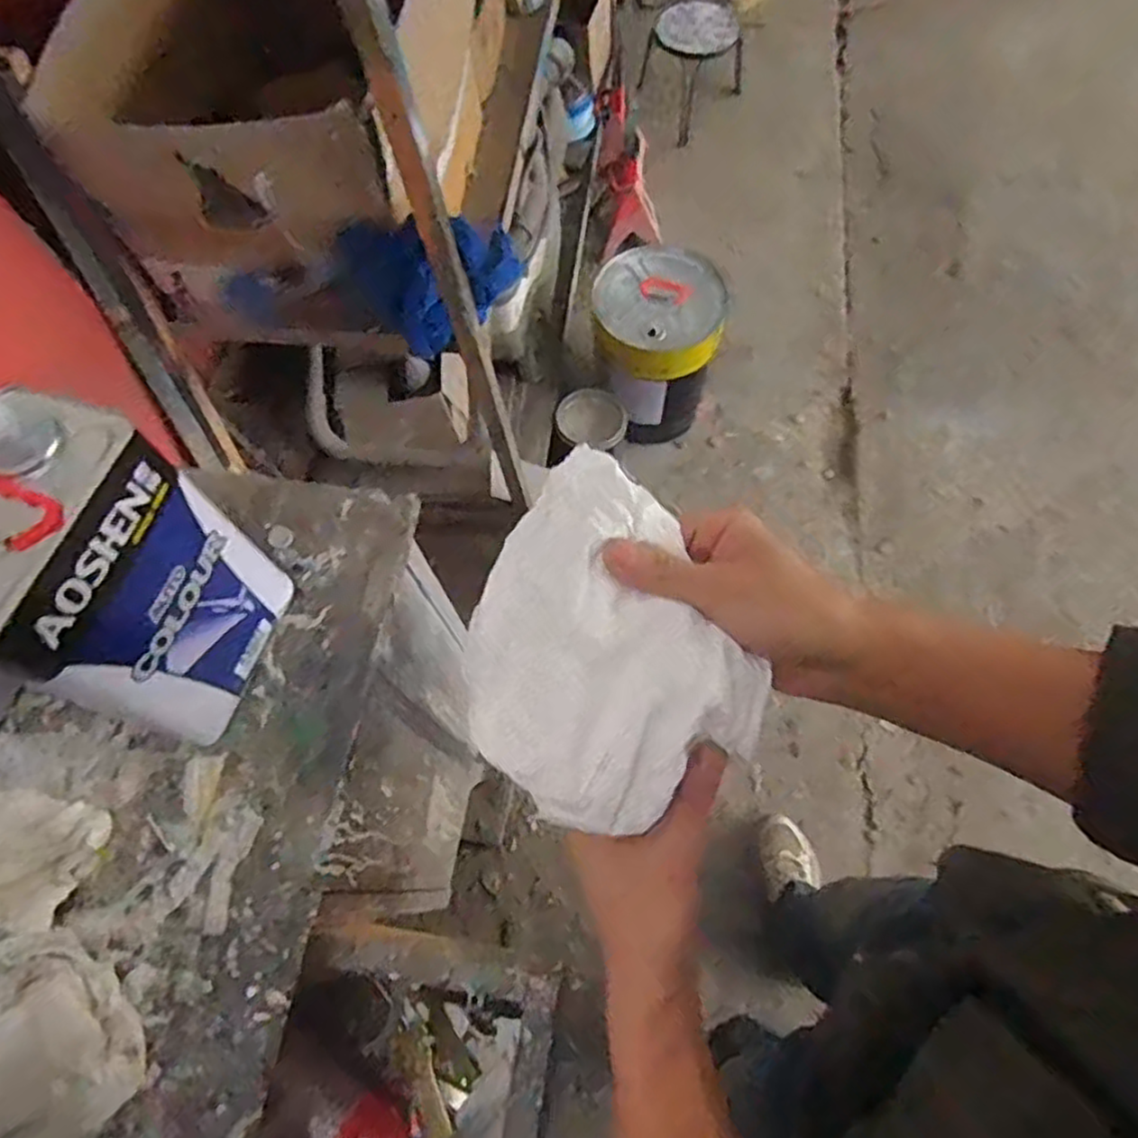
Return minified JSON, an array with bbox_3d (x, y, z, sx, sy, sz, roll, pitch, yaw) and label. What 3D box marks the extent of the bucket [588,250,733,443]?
[{"bbox_3d":[0.190,-0.473,1.512,0.241,0.339,0.250,-1,66,3],"label":"bucket"}]

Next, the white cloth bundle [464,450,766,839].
[{"bbox_3d":[0.008,0.035,0.345,0.124,0.041,0.158,-29,70,-8],"label":"white cloth bundle"}]

